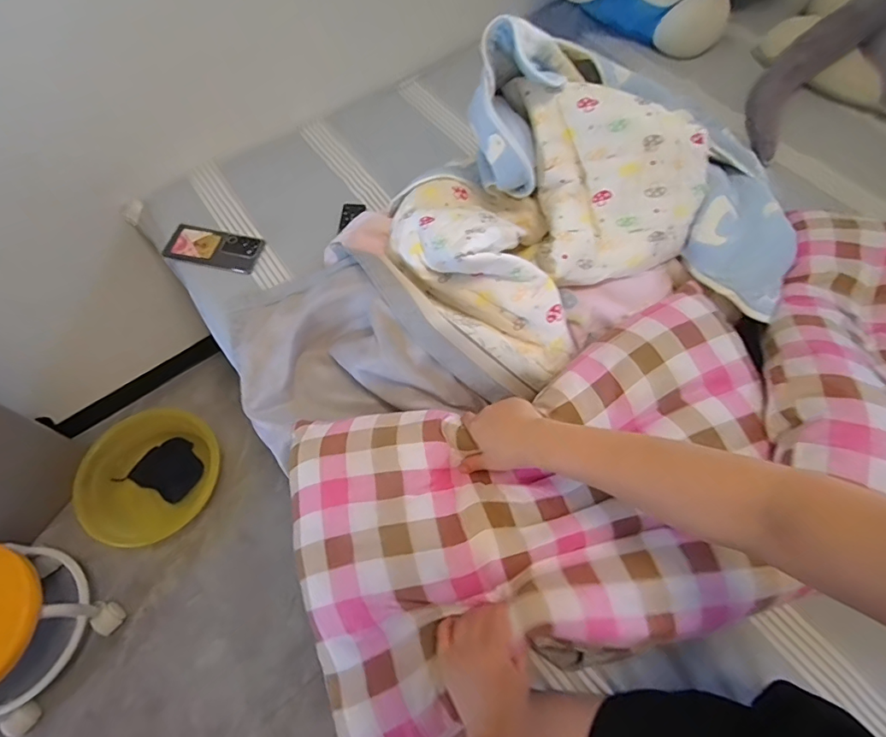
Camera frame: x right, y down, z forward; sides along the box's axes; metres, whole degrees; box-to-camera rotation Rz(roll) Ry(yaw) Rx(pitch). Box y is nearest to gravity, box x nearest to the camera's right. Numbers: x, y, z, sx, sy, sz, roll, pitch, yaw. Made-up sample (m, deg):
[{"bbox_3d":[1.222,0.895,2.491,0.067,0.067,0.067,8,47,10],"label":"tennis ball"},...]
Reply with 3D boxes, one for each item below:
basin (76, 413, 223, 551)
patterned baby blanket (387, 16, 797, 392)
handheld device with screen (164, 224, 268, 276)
[{"bbox_3d":[-0.654,0.239,1.088,0.288,0.086,0.257,-29,67,-14],"label":"basin"},{"bbox_3d":[0.223,-0.214,0.636,0.549,0.211,0.376,-19,64,-10],"label":"patterned baby blanket"},{"bbox_3d":[-0.404,-0.211,0.851,0.167,0.010,0.079,11,63,5],"label":"handheld device with screen"}]

